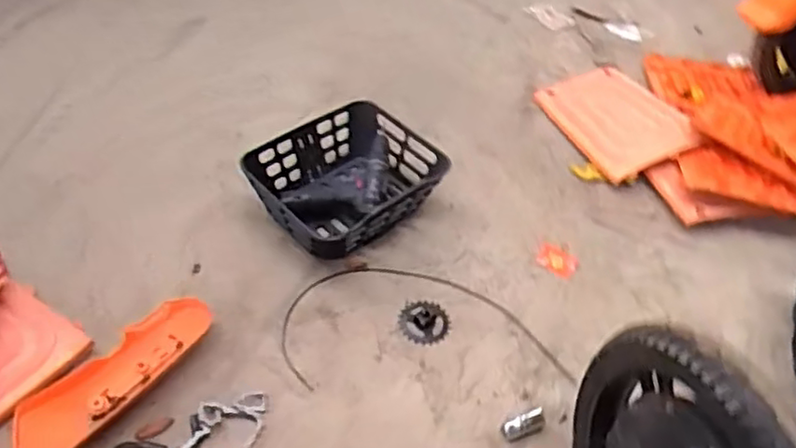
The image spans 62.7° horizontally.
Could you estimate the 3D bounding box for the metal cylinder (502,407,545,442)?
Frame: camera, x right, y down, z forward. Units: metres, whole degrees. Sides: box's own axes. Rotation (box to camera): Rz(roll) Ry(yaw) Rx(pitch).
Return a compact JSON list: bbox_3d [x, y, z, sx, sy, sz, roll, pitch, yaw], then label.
[{"bbox_3d":[0.190,0.305,0.991,0.069,0.026,0.032,-14,51,-18],"label":"metal cylinder"}]

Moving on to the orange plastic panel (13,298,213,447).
[{"bbox_3d":[-0.429,0.228,0.982,0.091,0.024,0.327,33,53,21],"label":"orange plastic panel"}]

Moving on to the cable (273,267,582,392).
[{"bbox_3d":[0.046,0.163,1.105,0.477,0.029,0.242,0,48,-3],"label":"cable"}]

